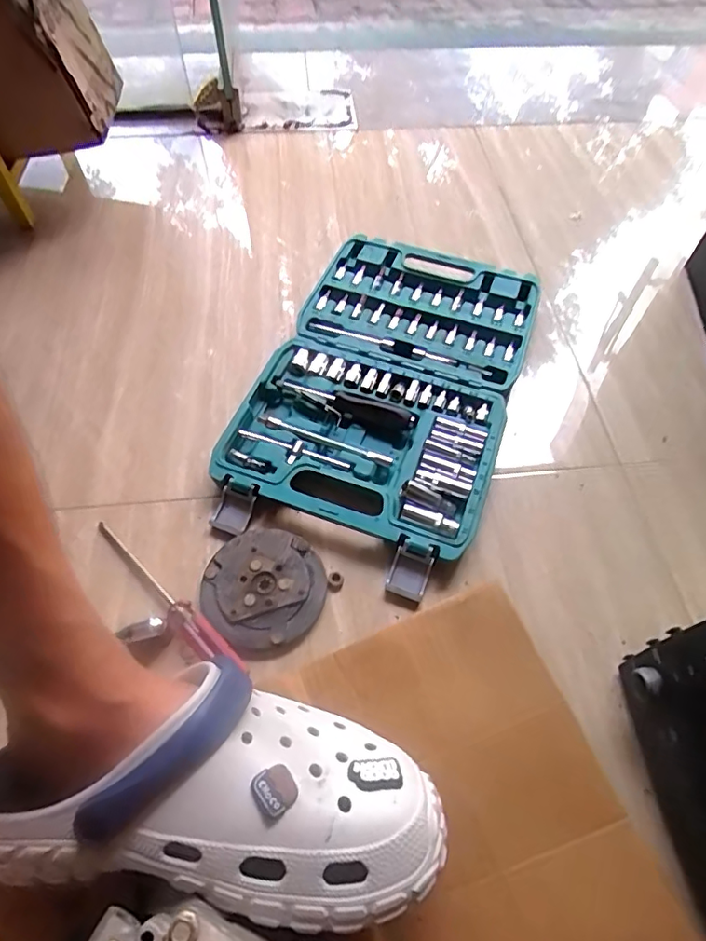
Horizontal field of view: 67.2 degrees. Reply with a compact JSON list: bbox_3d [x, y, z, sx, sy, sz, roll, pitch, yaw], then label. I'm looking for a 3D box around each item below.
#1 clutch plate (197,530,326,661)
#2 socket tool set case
[{"bbox_3d":[-0.075,0.101,0.454,0.099,0.016,0.099,1,56,-2],"label":"clutch plate"},{"bbox_3d":[0.040,-0.093,0.557,0.240,0.033,0.399,19,58,10],"label":"socket tool set case"}]

